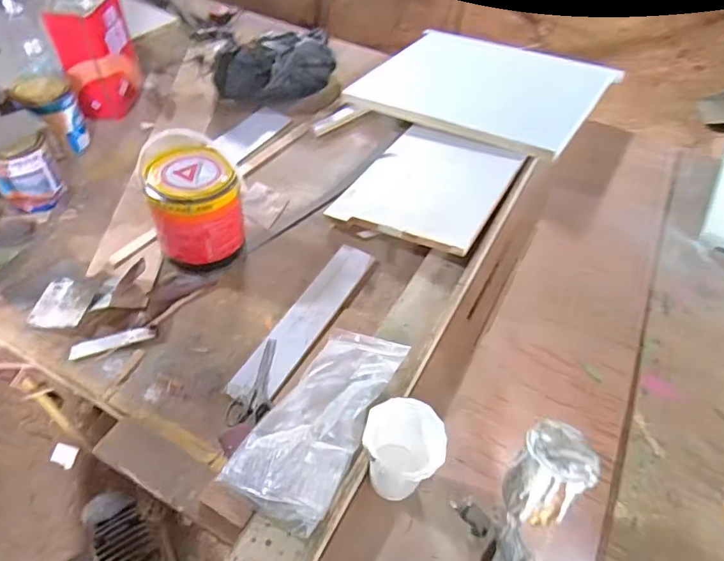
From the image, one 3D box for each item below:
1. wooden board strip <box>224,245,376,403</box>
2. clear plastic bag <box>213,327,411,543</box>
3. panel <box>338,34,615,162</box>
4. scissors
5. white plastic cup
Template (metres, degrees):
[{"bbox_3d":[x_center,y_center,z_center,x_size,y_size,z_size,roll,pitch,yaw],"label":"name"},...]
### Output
[{"bbox_3d":[-0.087,0.060,0.840,0.075,0.012,0.357,22,50,16],"label":"wooden board strip"},{"bbox_3d":[-0.054,0.180,0.684,0.129,0.034,0.283,22,50,16],"label":"clear plastic bag"},{"bbox_3d":[0.320,-0.511,1.311,0.549,0.029,0.501,26,53,24],"label":"panel"},{"bbox_3d":[-0.162,0.147,0.748,0.060,0.013,0.144,1,48,-3],"label":"scissors"},{"bbox_3d":[0.049,0.211,0.624,0.092,0.115,0.082,9,48,5],"label":"white plastic cup"}]

